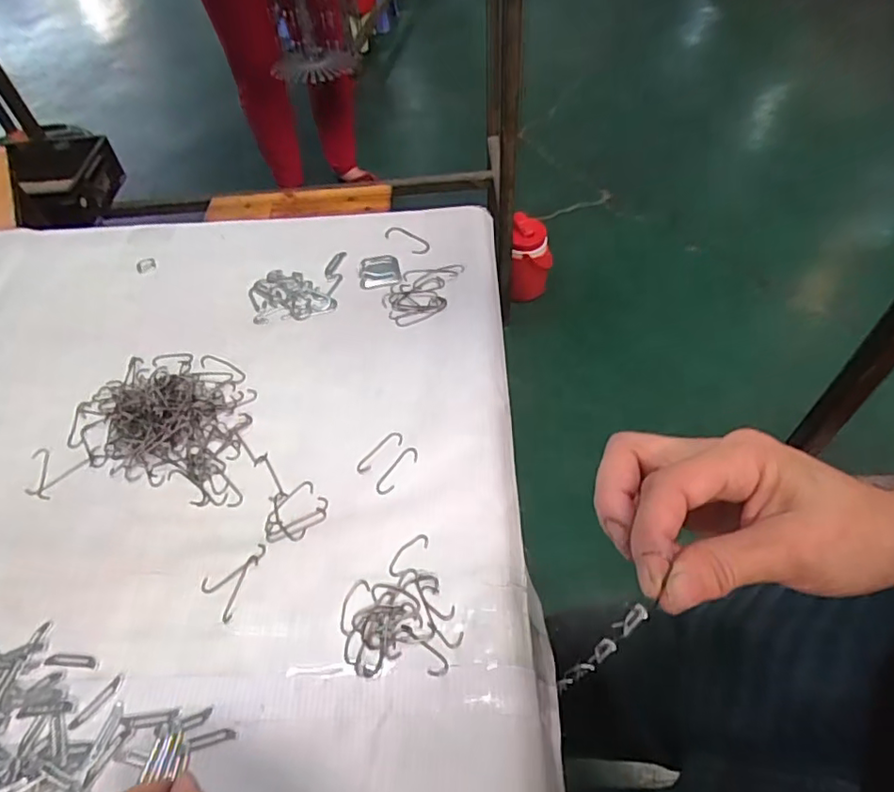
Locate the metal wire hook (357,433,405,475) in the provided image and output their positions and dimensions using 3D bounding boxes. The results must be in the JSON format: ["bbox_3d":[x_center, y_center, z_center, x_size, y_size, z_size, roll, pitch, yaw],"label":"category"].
[{"bbox_3d":[-0.051,0.042,0.431,0.043,0.004,0.015,-37,58,-24],"label":"metal wire hook"}]

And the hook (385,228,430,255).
[{"bbox_3d":[-0.040,-0.156,0.576,0.051,0.006,0.021,30,59,24],"label":"hook"}]

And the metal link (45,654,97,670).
[{"bbox_3d":[-0.228,0.160,0.349,0.031,0.004,0.008,2,51,4],"label":"metal link"}]

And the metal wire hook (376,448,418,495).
[{"bbox_3d":[-0.036,0.054,0.421,0.014,0.004,0.043,28,58,23],"label":"metal wire hook"}]

